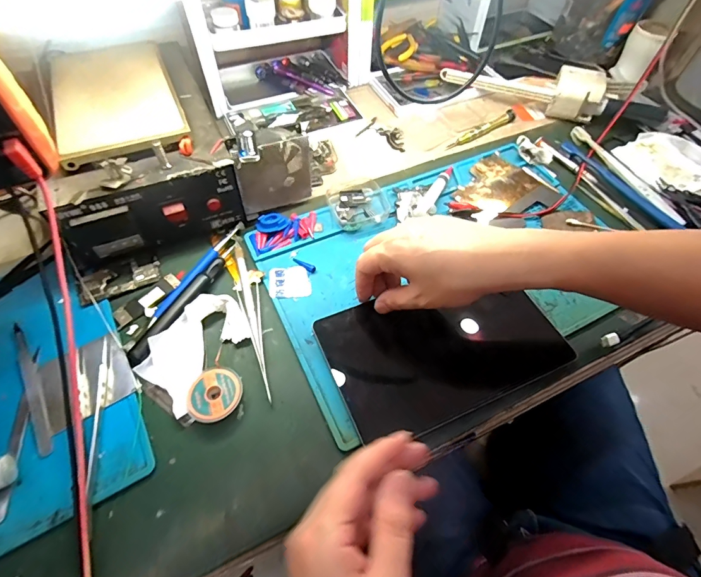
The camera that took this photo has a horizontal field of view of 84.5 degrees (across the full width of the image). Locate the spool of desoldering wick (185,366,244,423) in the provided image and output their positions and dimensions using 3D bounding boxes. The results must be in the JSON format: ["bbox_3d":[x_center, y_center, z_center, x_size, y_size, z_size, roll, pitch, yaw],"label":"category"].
[{"bbox_3d":[-0.111,0.087,0.318,0.043,0.011,0.044,1,57,-1],"label":"spool of desoldering wick"}]

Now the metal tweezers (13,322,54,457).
[{"bbox_3d":[-0.265,0.080,0.321,0.012,0.007,0.124,-28,62,-18],"label":"metal tweezers"}]

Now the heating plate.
[{"bbox_3d":[-0.234,-0.190,0.383,0.111,0.011,0.170,-22,63,-13],"label":"heating plate"}]

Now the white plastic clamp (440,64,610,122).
[{"bbox_3d":[0.254,-0.303,0.563,0.233,0.050,0.059,23,59,13],"label":"white plastic clamp"}]

